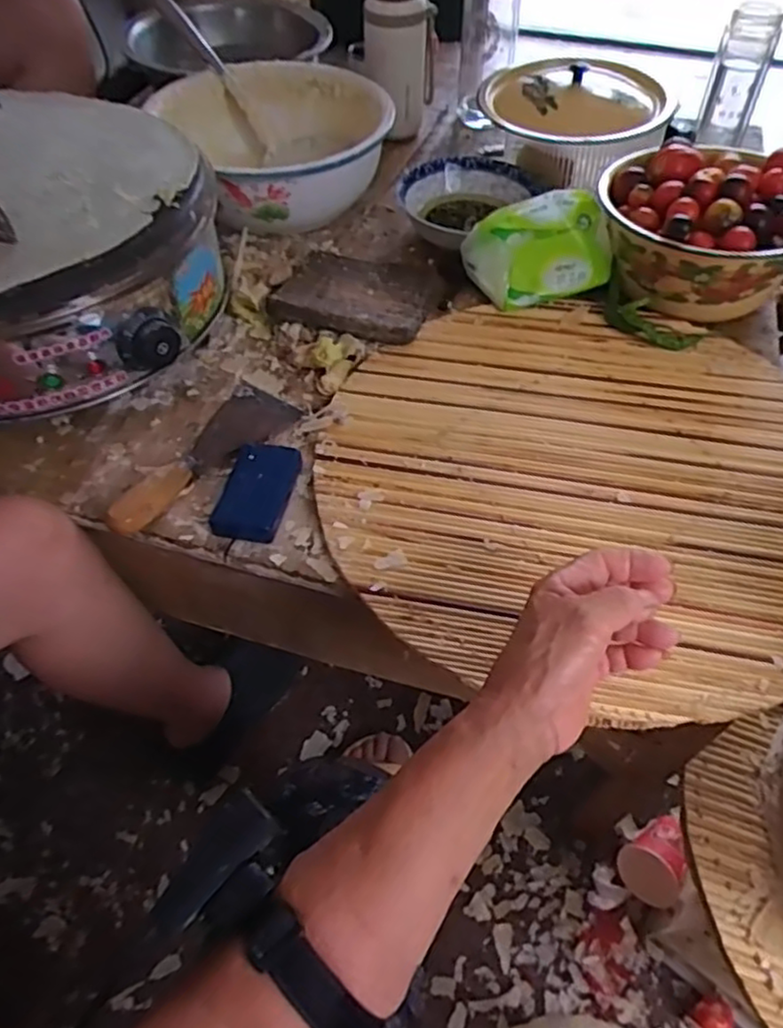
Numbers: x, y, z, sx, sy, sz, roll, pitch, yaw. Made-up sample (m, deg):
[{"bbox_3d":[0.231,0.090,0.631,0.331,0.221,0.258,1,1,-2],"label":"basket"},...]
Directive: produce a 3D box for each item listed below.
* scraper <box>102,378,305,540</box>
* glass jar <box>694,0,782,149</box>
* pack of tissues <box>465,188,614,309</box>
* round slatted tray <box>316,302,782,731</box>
[{"bbox_3d":[-0.160,-0.054,0.592,0.075,0.028,0.204,21,56,16],"label":"scraper"},{"bbox_3d":[0.450,-0.565,0.873,0.069,0.141,0.061,19,55,14],"label":"glass jar"},{"bbox_3d":[0.160,-0.282,0.717,0.146,0.088,0.085,-11,53,-8],"label":"pack of tissues"},{"bbox_3d":[0.164,-0.040,0.581,0.444,0.022,0.423,0,53,0],"label":"round slatted tray"}]

